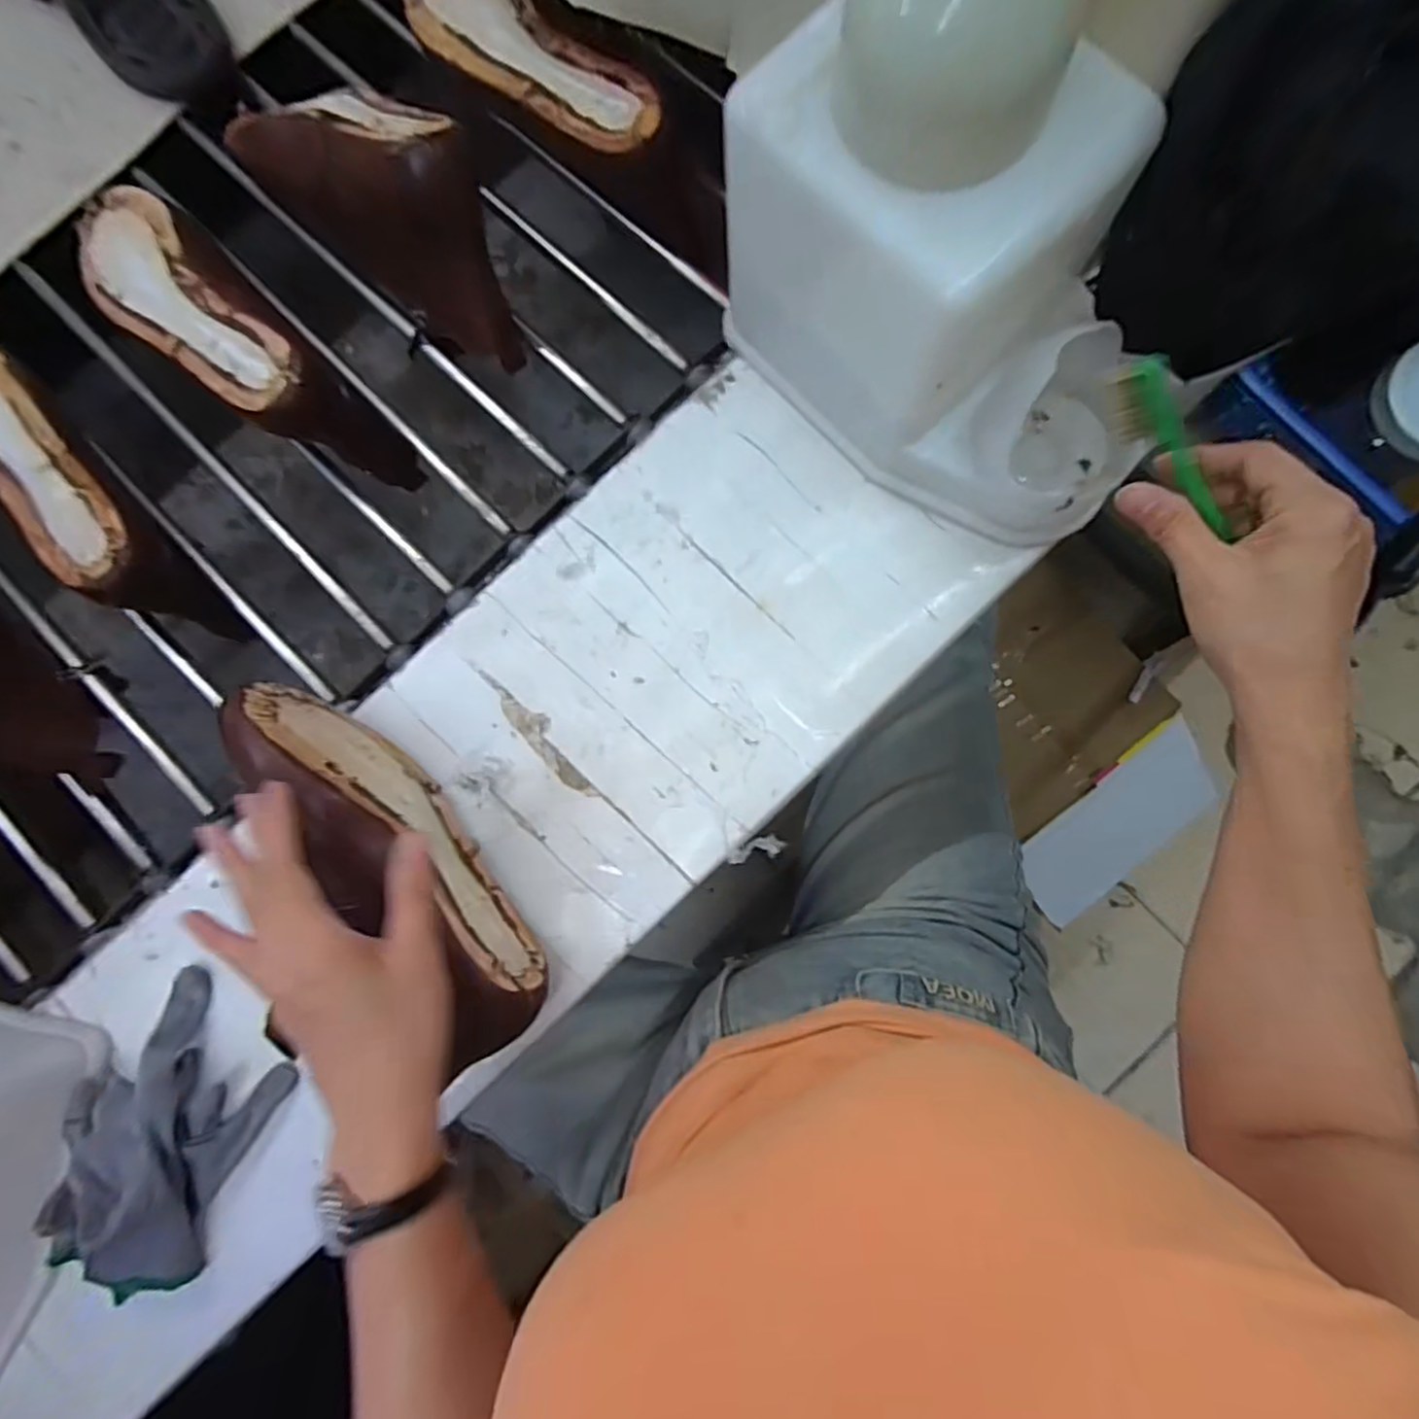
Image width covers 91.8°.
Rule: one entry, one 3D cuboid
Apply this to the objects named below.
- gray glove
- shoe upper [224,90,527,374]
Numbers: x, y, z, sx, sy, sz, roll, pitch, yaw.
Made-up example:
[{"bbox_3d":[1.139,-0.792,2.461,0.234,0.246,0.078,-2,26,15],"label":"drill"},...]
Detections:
[{"bbox_3d":[-0.329,0.259,0.401,0.110,0.047,0.178,29,87,6],"label":"gray glove"},{"bbox_3d":[-0.228,-0.352,0.461,0.250,0.101,0.091,44,89,6],"label":"shoe upper"}]

